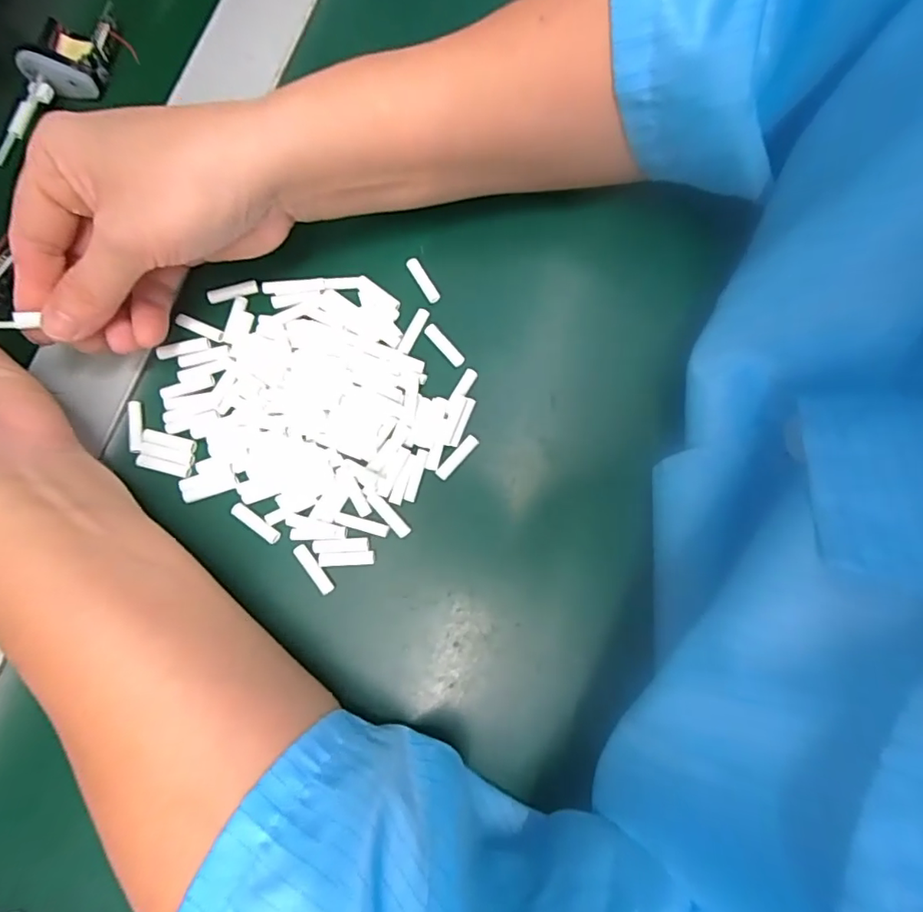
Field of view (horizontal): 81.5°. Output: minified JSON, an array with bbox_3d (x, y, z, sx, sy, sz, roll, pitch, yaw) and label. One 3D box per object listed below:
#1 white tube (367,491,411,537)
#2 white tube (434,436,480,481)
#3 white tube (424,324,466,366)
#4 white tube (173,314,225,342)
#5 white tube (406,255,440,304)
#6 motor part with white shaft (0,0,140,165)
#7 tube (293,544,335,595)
[{"bbox_3d":[-0.031,0.024,0.226,0.006,0.004,0.024,-44,80,-9],"label":"white tube"},{"bbox_3d":[-0.002,0.000,0.231,0.006,0.004,0.023,43,81,10],"label":"white tube"},{"bbox_3d":[-0.008,-0.050,0.241,0.007,0.004,0.024,-41,80,-8],"label":"white tube"},{"bbox_3d":[-0.120,-0.059,0.245,0.025,0.004,0.005,24,78,6],"label":"white tube"},{"bbox_3d":[-0.018,-0.082,0.249,0.006,0.004,0.023,-32,78,-7],"label":"white tube"},{"bbox_3d":[-0.207,-0.192,0.272,0.031,0.021,0.096,38,80,9],"label":"motor part with white shaft"},{"bbox_3d":[-0.061,0.047,0.222,0.006,0.004,0.023,-36,79,-8],"label":"tube"}]

